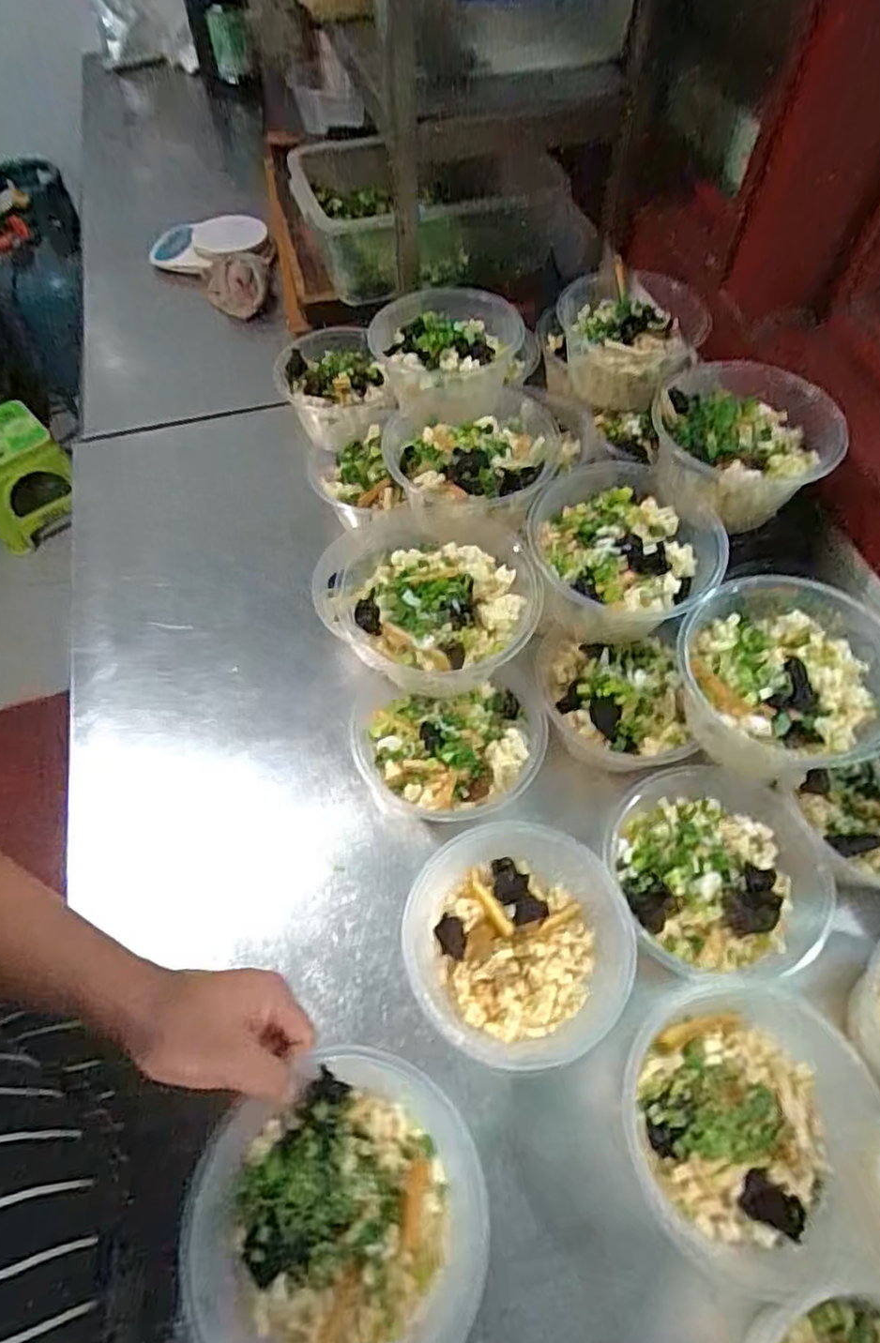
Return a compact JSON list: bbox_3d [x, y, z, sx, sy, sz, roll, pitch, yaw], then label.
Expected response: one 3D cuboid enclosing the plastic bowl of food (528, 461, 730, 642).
[{"bbox_3d":[0.169,-0.112,0.603,0.167,0.062,0.156,0,59,0],"label":"plastic bowl of food"}]

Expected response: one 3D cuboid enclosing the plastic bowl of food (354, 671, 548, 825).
[{"bbox_3d":[0.008,0.074,0.619,0.170,0.093,0.139,-6,60,-3],"label":"plastic bowl of food"}]

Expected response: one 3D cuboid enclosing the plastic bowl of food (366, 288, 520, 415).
[{"bbox_3d":[0.007,-0.362,0.752,0.144,0.063,0.138,4,60,3],"label":"plastic bowl of food"}]

